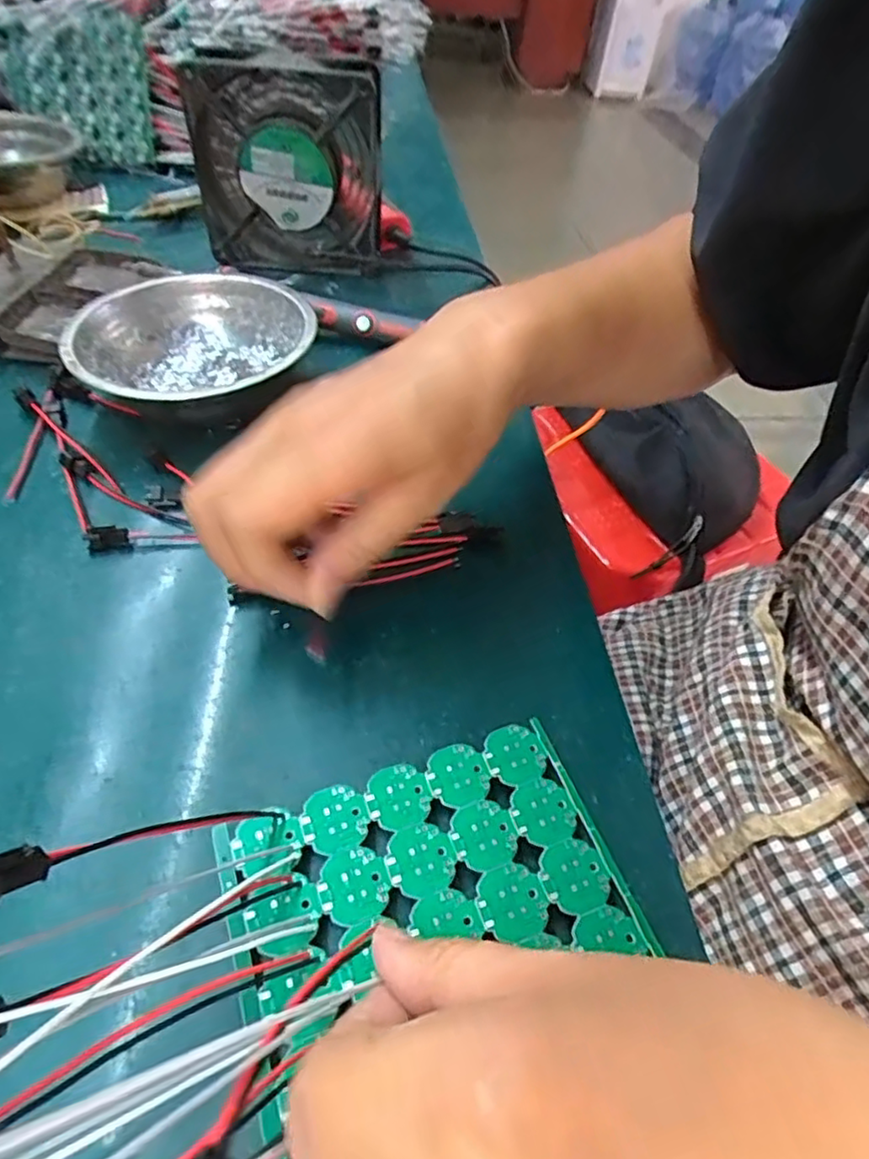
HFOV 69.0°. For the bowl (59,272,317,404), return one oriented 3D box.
[{"bbox_3d":[-0.129,-0.123,0.351,0.121,0.040,0.120,-4,50,-8],"label":"bowl"}]

